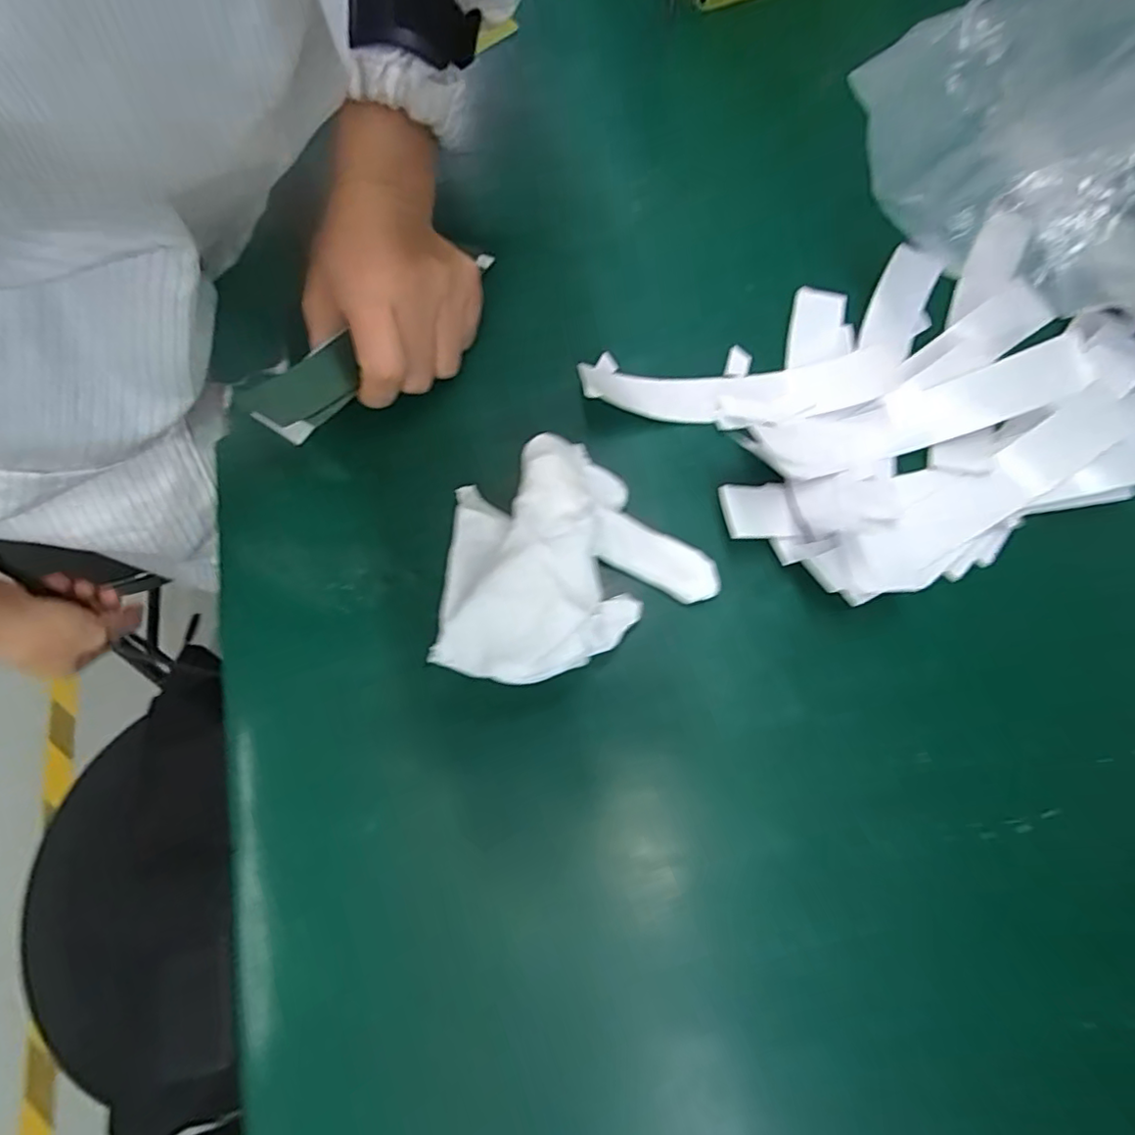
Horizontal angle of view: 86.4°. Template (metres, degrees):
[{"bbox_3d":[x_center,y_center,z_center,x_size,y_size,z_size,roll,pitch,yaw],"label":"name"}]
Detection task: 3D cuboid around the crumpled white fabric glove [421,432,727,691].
[{"bbox_3d":[-0.008,-0.006,0.245,0.110,0.032,0.087,-29,71,-9],"label":"crumpled white fabric glove"}]

